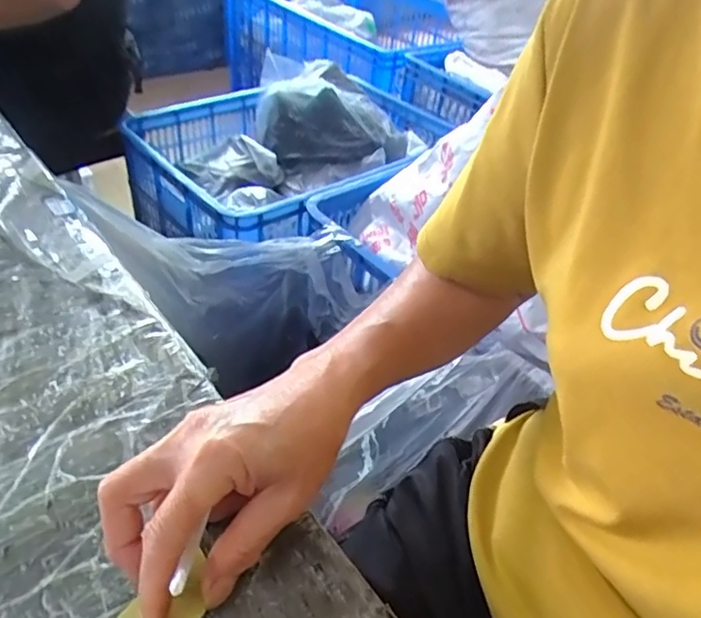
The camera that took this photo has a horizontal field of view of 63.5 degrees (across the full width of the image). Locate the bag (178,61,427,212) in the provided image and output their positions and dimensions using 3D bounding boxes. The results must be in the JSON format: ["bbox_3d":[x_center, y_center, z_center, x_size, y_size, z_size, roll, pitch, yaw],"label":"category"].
[{"bbox_3d":[-0.101,-0.335,1.131,0.338,0.157,0.437,32,46,26],"label":"bag"}]

